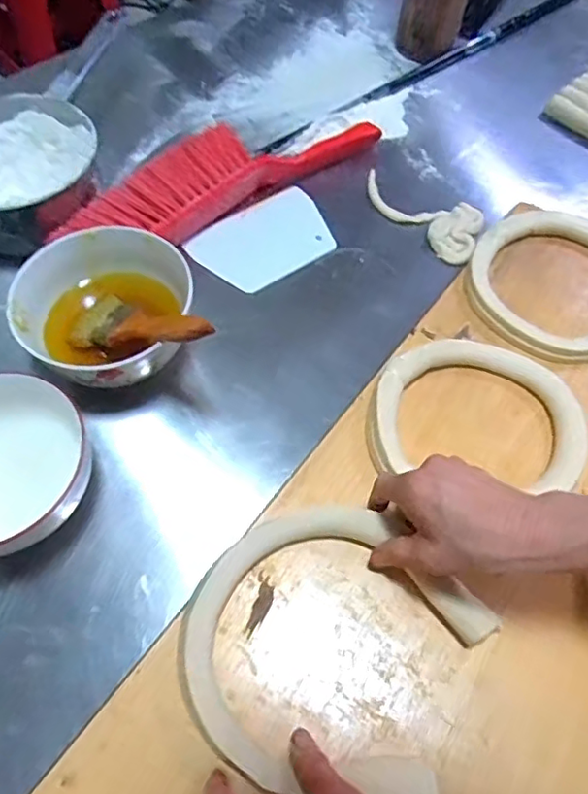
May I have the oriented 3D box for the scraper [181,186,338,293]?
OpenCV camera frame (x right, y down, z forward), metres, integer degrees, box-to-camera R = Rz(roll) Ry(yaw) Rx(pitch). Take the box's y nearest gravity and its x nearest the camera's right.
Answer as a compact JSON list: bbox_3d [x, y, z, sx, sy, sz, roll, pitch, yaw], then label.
[{"bbox_3d":[-0.029,-0.163,0.619,0.147,0.009,0.091,-34,76,-20],"label":"scraper"}]

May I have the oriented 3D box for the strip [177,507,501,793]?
[{"bbox_3d":[0.024,0.173,0.422,0.202,0.028,0.189,21,62,12],"label":"strip"}]

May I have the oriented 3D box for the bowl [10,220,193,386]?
[{"bbox_3d":[-0.167,-0.065,0.521,0.131,0.082,0.146,7,60,4],"label":"bowl"}]

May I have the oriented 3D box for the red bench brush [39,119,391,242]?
[{"bbox_3d":[-0.069,-0.238,0.631,0.371,0.059,0.078,-34,65,-18],"label":"red bench brush"}]

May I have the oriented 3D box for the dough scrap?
[{"bbox_3d":[0.131,-0.194,0.634,0.141,0.012,0.078,25,63,14],"label":"dough scrap"}]

